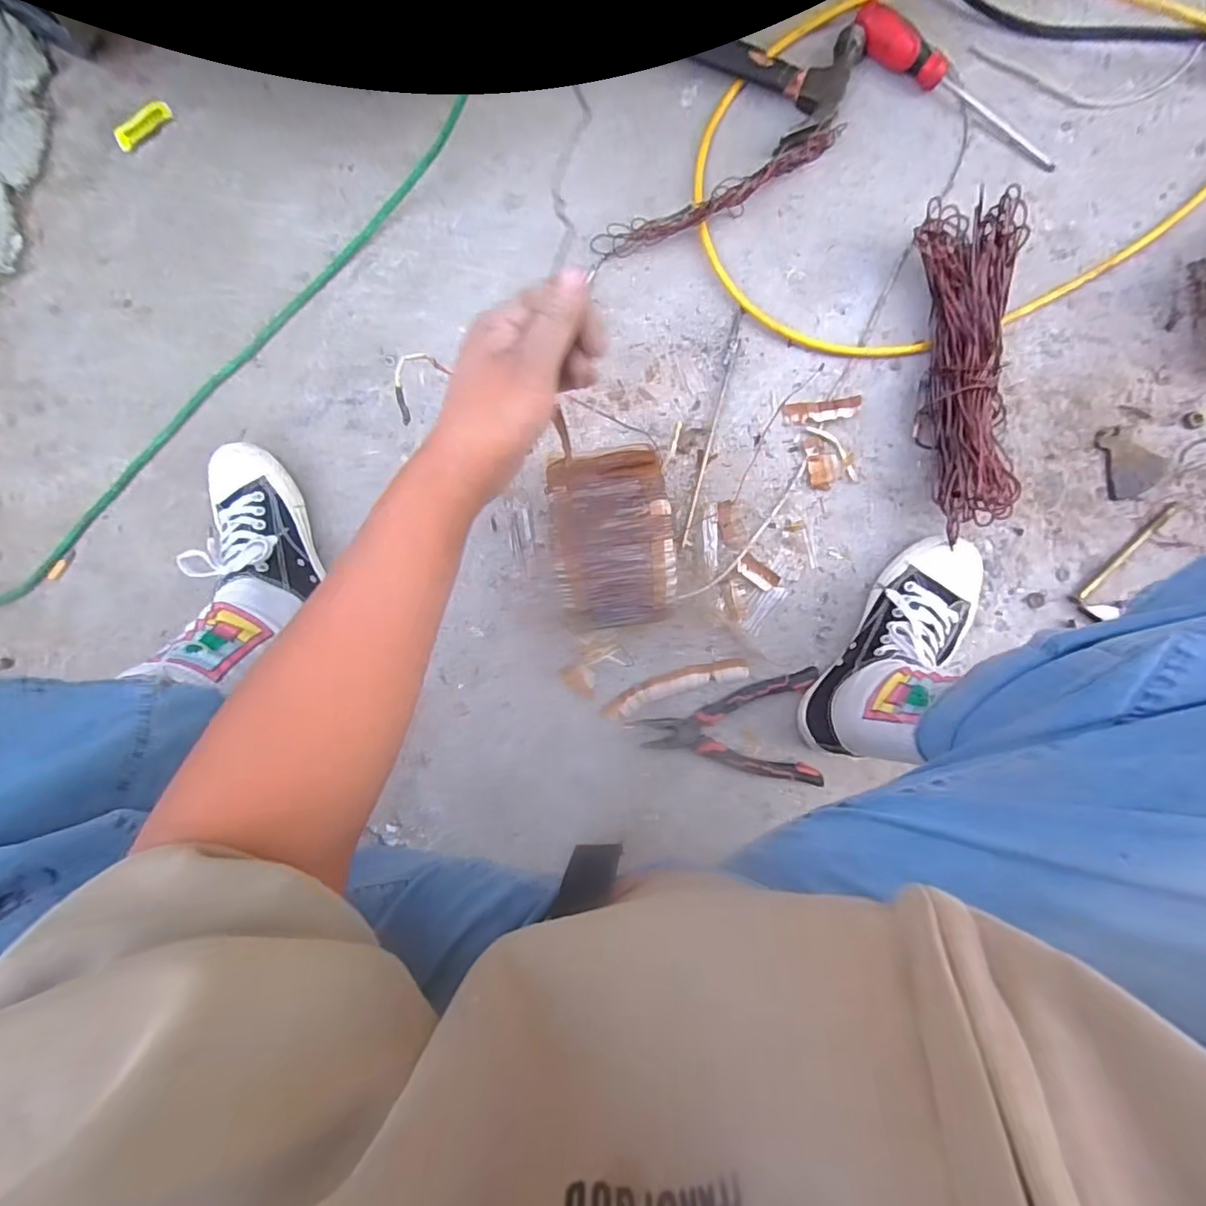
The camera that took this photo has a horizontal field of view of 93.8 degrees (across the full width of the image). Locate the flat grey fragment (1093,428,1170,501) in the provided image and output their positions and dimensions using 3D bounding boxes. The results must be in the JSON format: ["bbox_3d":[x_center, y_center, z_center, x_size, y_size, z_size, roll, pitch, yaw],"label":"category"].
[{"bbox_3d":[0.554,-0.151,0.589,0.060,0.008,0.074,-18,92,4],"label":"flat grey fragment"}]

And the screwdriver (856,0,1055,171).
[{"bbox_3d":[0.363,-0.526,0.573,0.245,0.029,0.034,32,95,1],"label":"screwdriver"}]

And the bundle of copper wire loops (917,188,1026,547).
[{"bbox_3d":[0.365,-0.236,0.566,0.075,0.070,0.312,-5,93,4],"label":"bundle of copper wire loops"}]

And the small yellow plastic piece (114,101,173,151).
[{"bbox_3d":[-0.495,-0.513,0.607,0.067,0.019,0.015,-42,90,5],"label":"small yellow plastic piece"}]

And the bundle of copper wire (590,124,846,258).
[{"bbox_3d":[0.119,-0.412,0.567,0.264,0.033,0.041,-23,92,5],"label":"bundle of copper wire"}]

